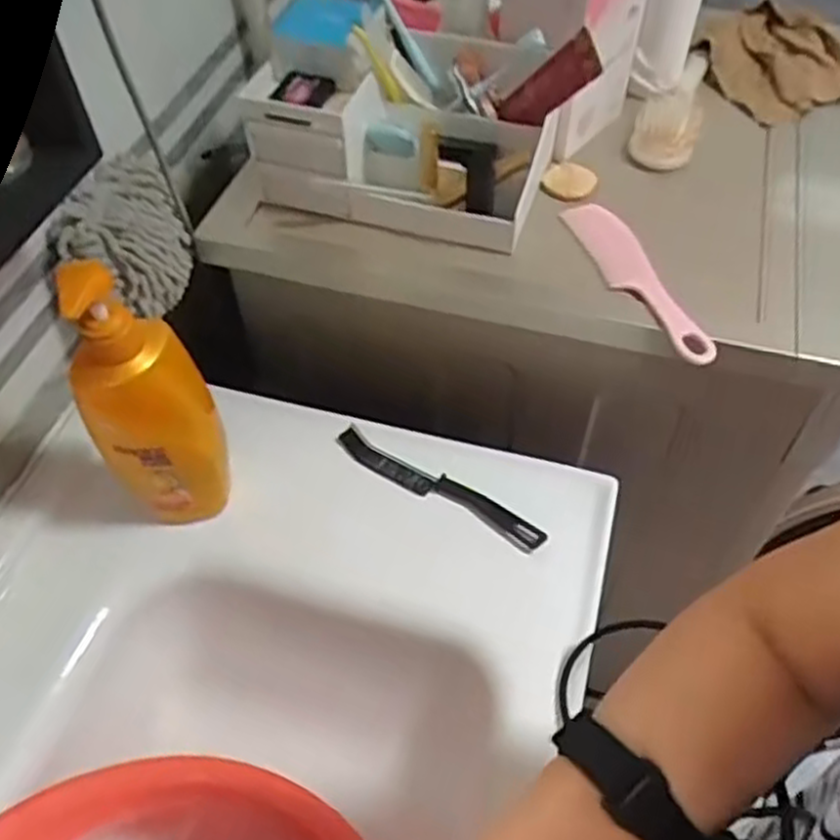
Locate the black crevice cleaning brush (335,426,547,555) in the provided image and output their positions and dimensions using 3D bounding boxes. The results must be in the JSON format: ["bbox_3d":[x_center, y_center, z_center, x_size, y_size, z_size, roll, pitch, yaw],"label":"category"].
[{"bbox_3d":[0.015,0.063,0.685,0.202,0.027,0.025,26,57,20],"label":"black crevice cleaning brush"}]

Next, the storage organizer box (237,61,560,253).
[{"bbox_3d":[-0.019,-0.243,0.691,0.250,0.112,0.103,13,54,11],"label":"storage organizer box"}]

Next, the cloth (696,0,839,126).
[{"bbox_3d":[0.371,-0.368,0.778,0.139,0.061,0.121,-15,54,-10],"label":"cloth"}]

